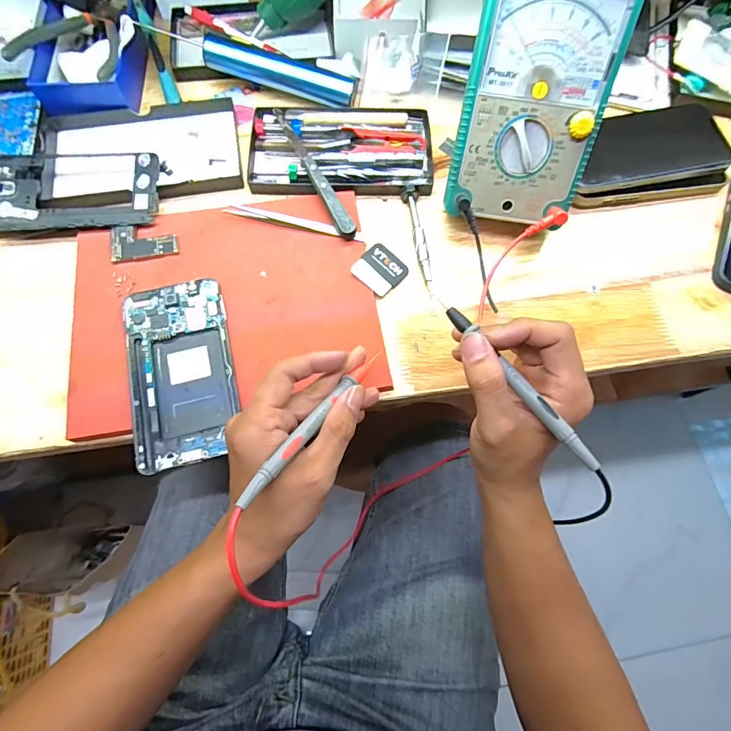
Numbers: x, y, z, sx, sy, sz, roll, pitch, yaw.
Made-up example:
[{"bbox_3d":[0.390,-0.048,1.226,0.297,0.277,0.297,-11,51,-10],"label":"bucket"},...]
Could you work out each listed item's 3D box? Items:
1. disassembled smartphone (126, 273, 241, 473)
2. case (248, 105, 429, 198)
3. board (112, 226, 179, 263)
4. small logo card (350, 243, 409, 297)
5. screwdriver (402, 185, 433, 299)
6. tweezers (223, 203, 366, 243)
[{"bbox_3d":[-0.144,0.002,0.326,0.077,0.007,0.146,-12,72,-6],"label":"disassembled smartphone"},{"bbox_3d":[-0.023,-0.210,0.401,0.175,0.019,0.097,-2,71,-3],"label":"case"},{"bbox_3d":[-0.193,-0.109,0.364,0.055,0.004,0.033,-9,72,-5],"label":"board"},{"bbox_3d":[0.013,-0.083,0.363,0.039,0.005,0.043,44,68,-5],"label":"small logo card"},{"bbox_3d":[0.051,-0.116,0.377,0.016,0.016,0.110,-7,72,-5],"label":"screwdriver"},{"bbox_3d":[-0.065,-0.131,0.376,0.129,0.005,0.015,15,71,3],"label":"tweezers"}]

